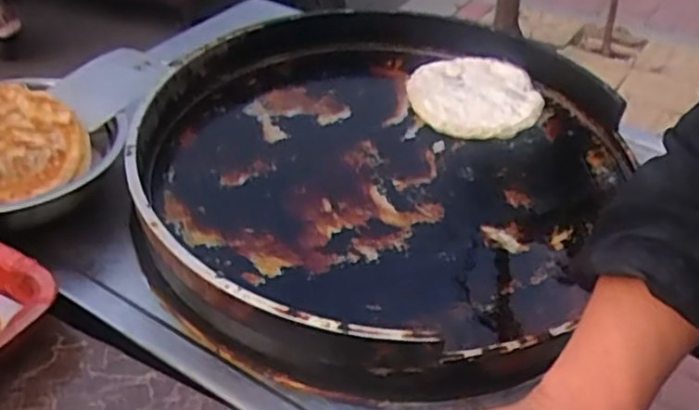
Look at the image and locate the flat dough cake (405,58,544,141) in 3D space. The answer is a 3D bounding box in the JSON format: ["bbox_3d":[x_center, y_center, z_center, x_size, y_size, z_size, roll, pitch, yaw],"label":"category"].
[{"bbox_3d":[0.154,-0.138,0.862,0.157,0.020,0.166,-3,39,-5],"label":"flat dough cake"}]

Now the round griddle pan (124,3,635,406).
[{"bbox_3d":[0.029,-0.046,0.748,0.506,0.082,0.524,18,42,21],"label":"round griddle pan"}]

